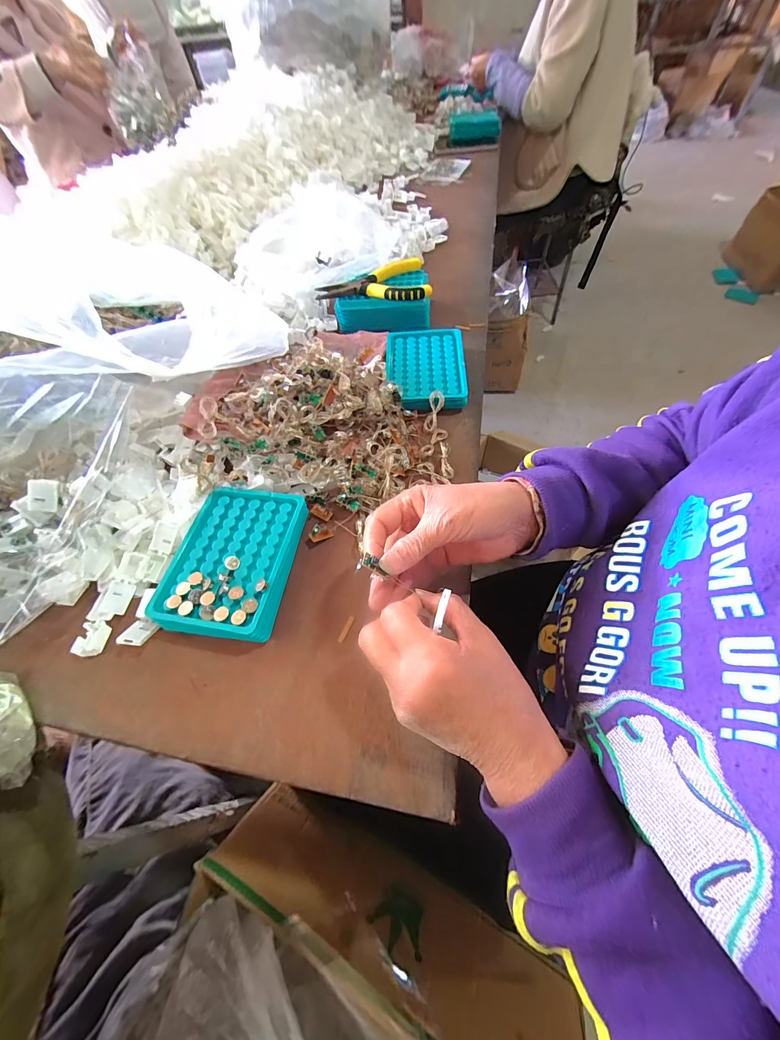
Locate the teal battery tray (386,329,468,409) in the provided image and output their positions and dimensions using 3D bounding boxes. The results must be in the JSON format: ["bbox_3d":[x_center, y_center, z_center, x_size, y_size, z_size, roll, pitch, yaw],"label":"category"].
[{"bbox_3d":[0.044,-0.189,0.456,0.096,0.021,0.133,0,58,4],"label":"teal battery tray"}]

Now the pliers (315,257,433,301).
[{"bbox_3d":[-0.026,-0.333,0.513,0.153,0.019,0.099,-7,57,-1],"label":"pliers"}]

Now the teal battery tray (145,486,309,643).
[{"bbox_3d":[-0.134,0.033,0.322,0.104,0.024,0.135,5,58,7],"label":"teal battery tray"}]

